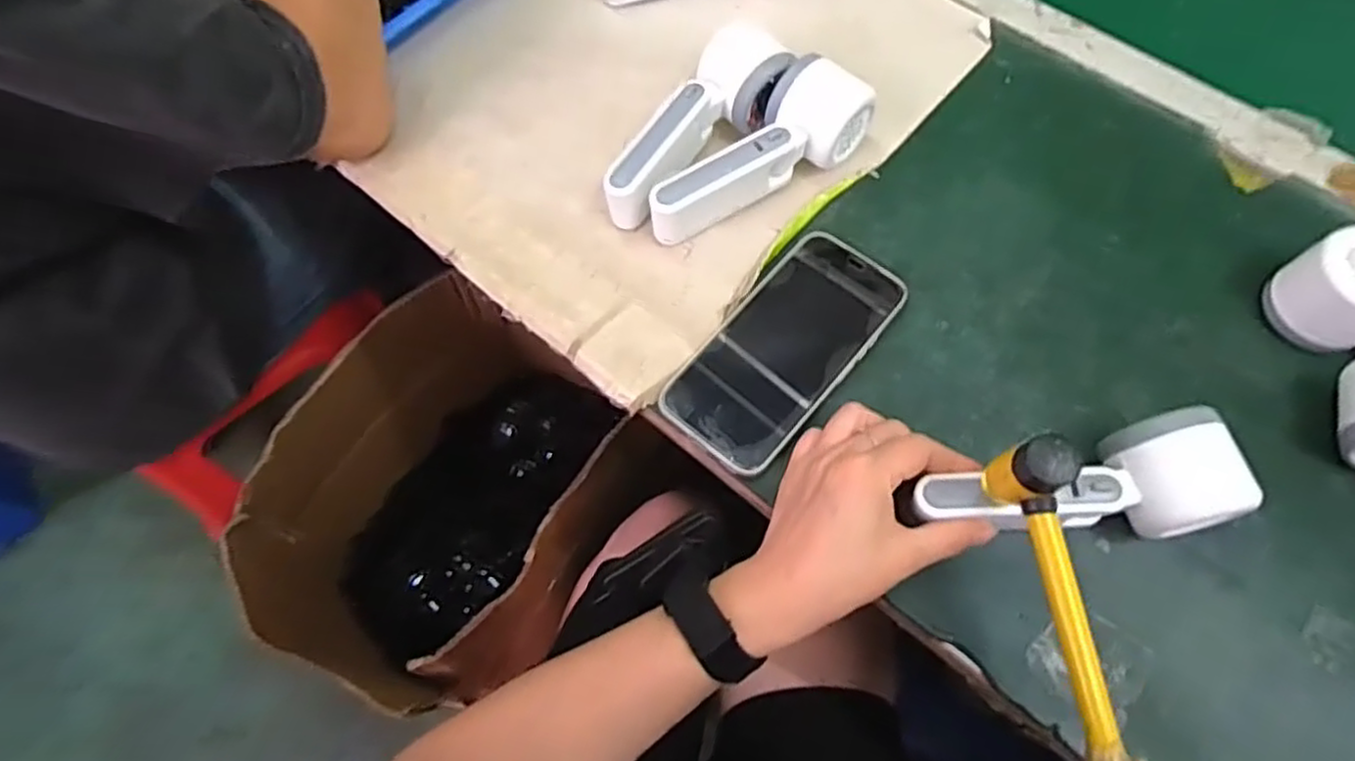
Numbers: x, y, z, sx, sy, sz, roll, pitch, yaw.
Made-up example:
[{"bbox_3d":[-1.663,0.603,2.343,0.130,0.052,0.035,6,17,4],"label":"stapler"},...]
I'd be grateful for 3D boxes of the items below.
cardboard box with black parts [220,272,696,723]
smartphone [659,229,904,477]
[{"bbox_3d":[-0.233,0.128,0.854,0.313,0.293,0.422,28,68,12],"label":"cardboard box with black parts"},{"bbox_3d":[0.066,-0.021,0.445,0.077,0.011,0.161,37,70,16],"label":"smartphone"}]

